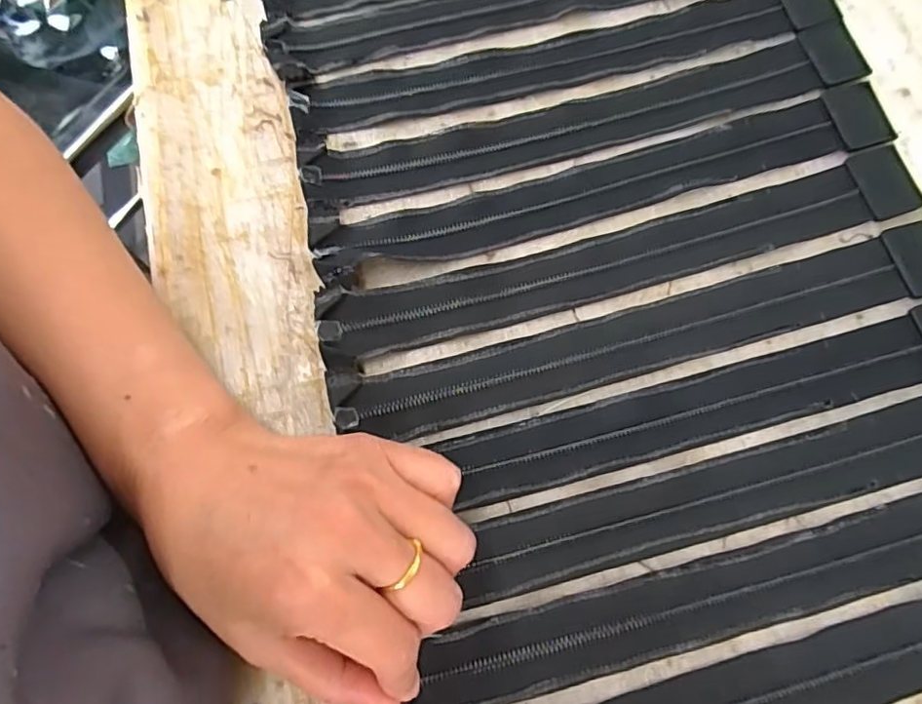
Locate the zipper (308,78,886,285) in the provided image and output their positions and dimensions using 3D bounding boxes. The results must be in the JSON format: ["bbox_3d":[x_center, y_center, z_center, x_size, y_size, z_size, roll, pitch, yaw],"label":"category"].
[{"bbox_3d":[0.072,-0.083,0.299,0.289,0.014,0.033,-16,76,-4],"label":"zipper"}]

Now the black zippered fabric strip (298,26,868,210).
[{"bbox_3d":[0.065,-0.120,0.311,0.289,0.009,0.040,-13,74,-3],"label":"black zippered fabric strip"}]

